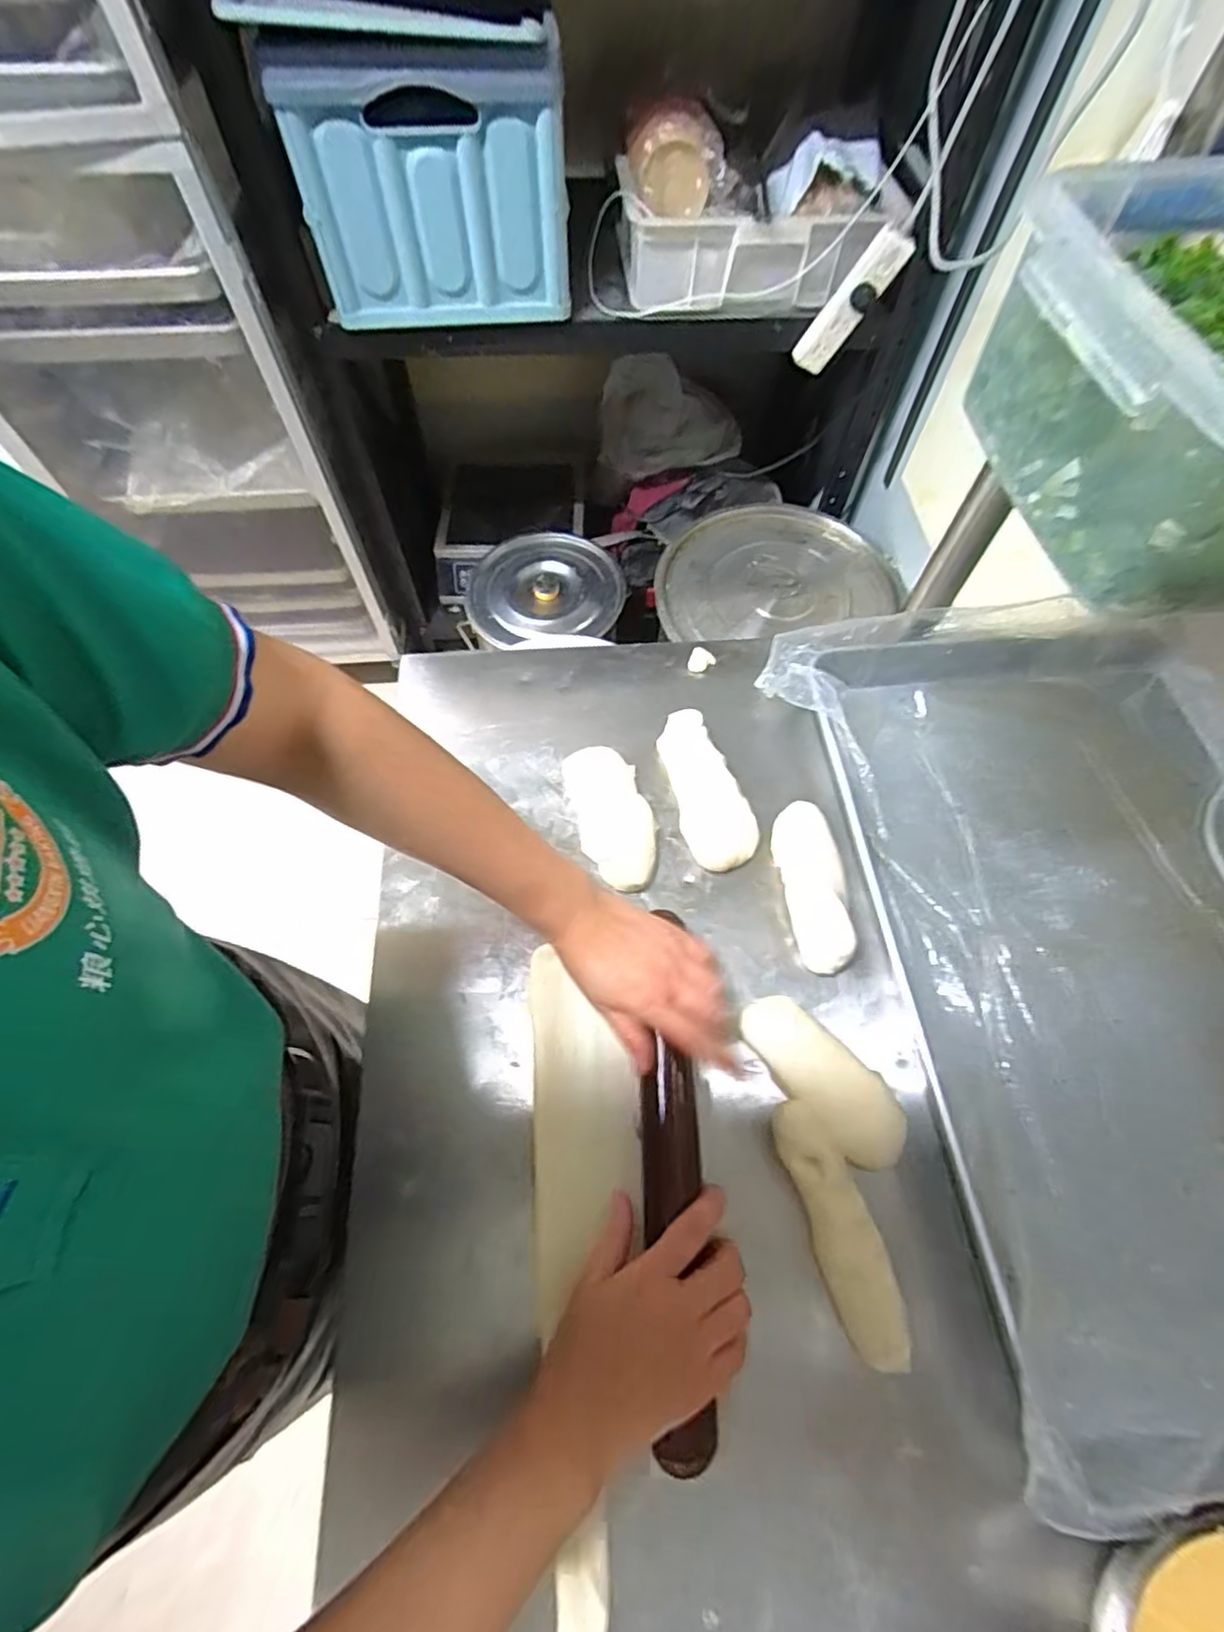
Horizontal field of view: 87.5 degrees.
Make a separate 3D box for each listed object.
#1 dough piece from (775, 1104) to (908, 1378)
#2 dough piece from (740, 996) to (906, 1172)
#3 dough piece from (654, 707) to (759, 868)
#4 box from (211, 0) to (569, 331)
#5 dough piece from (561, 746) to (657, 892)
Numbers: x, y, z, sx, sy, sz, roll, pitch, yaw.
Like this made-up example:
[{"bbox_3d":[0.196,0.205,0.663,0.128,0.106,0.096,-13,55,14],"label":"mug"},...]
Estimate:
[{"bbox_3d":[0.147,0.265,0.412,0.040,0.020,0.151,-17,66,-9],"label":"dough piece"},{"bbox_3d":[0.152,0.192,0.471,0.055,0.030,0.132,-41,71,-18],"label":"dough piece"},{"bbox_3d":[0.081,-0.025,0.572,0.058,0.021,0.151,-16,65,-8],"label":"dough piece"},{"bbox_3d":[-0.260,-0.893,0.899,0.379,0.295,0.189,-6,64,-4],"label":"box"},{"bbox_3d":[0.000,-0.001,0.569,0.063,0.028,0.141,-12,65,-7],"label":"dough piece"}]

